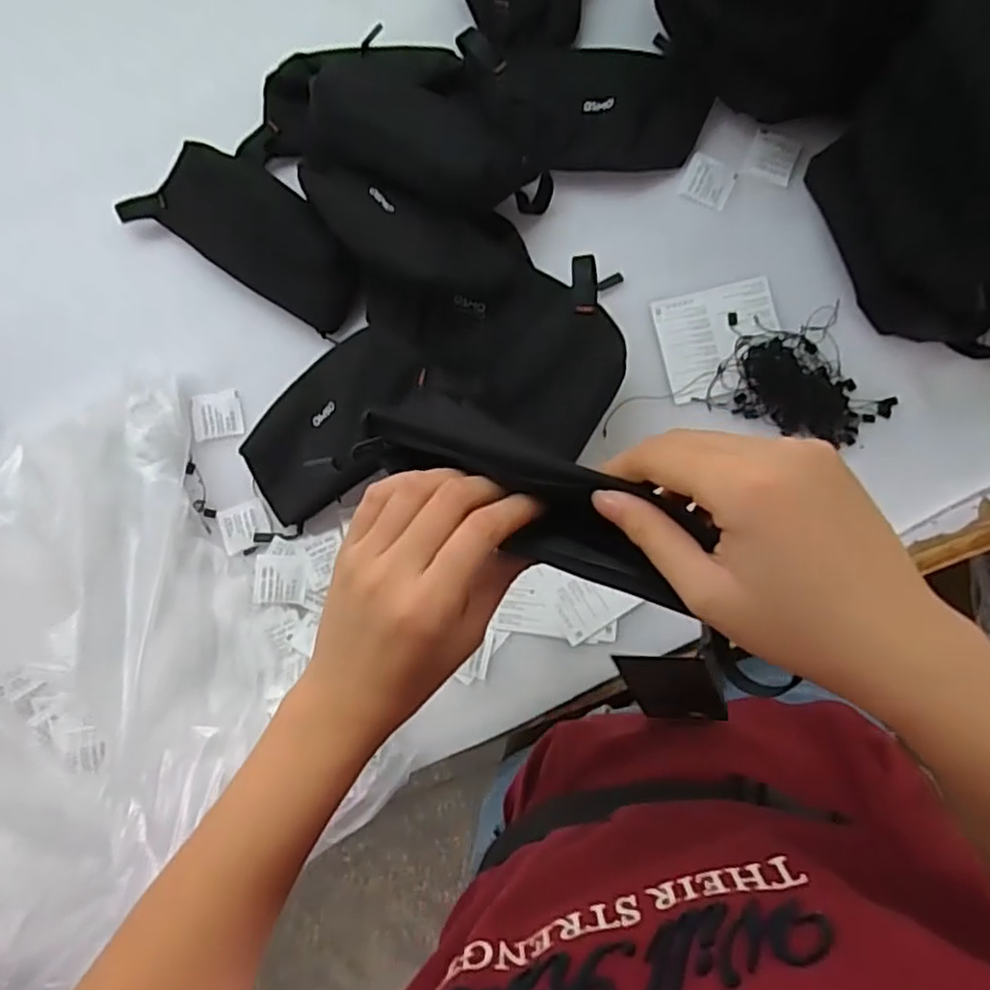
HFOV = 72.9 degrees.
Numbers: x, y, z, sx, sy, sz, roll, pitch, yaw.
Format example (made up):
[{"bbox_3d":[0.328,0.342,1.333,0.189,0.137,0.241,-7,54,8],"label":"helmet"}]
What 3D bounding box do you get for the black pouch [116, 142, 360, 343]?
[{"bbox_3d":[-0.213,-0.231,0.574,0.230,0.048,0.092,32,89,6],"label":"black pouch"}]

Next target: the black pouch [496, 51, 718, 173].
[{"bbox_3d":[0.093,-0.325,0.564,0.174,0.044,0.097,0,85,5],"label":"black pouch"}]

